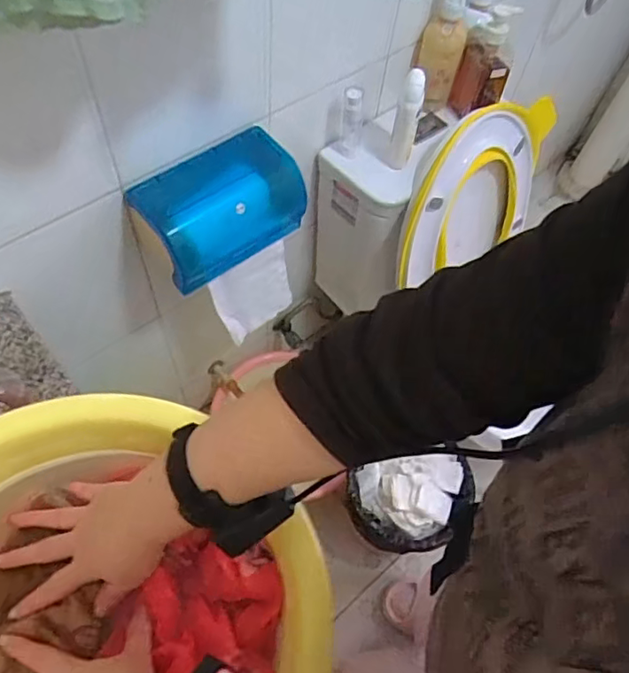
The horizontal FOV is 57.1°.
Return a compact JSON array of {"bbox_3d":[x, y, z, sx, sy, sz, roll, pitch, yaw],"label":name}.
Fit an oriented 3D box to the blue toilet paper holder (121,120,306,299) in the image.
[{"bbox_3d":[-0.137,-0.190,0.858,0.238,0.127,0.130,-34,67,-22],"label":"blue toilet paper holder"}]

